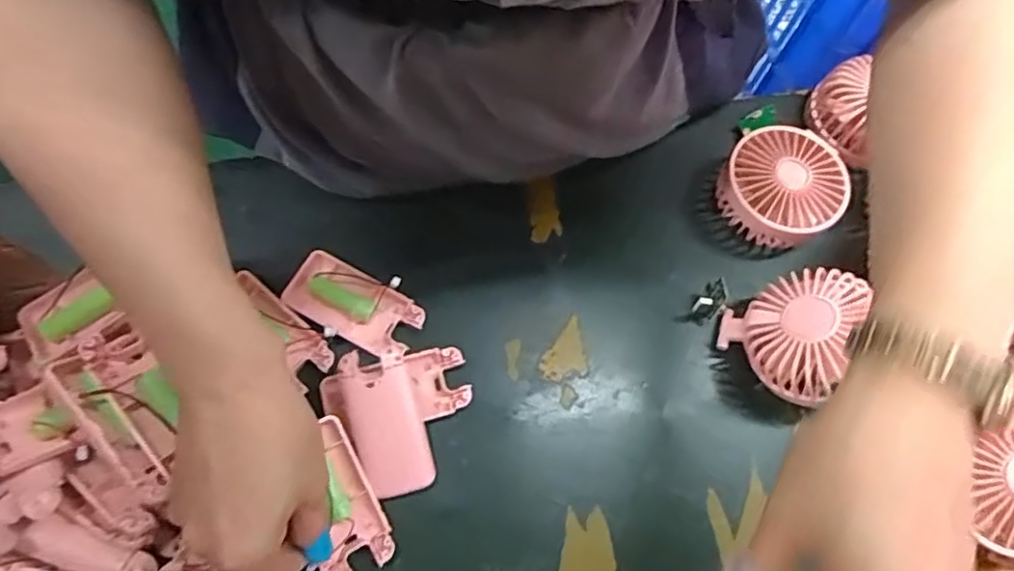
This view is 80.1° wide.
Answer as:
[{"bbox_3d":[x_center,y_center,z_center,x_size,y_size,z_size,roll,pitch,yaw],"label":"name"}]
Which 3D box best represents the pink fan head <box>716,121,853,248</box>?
[{"bbox_3d":[0.208,-0.074,0.464,0.085,0.050,0.086,1,69,-2],"label":"pink fan head"}]

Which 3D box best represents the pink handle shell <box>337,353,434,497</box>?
[{"bbox_3d":[-0.078,0.087,0.382,0.044,0.011,0.094,-19,97,-10],"label":"pink handle shell"}]

